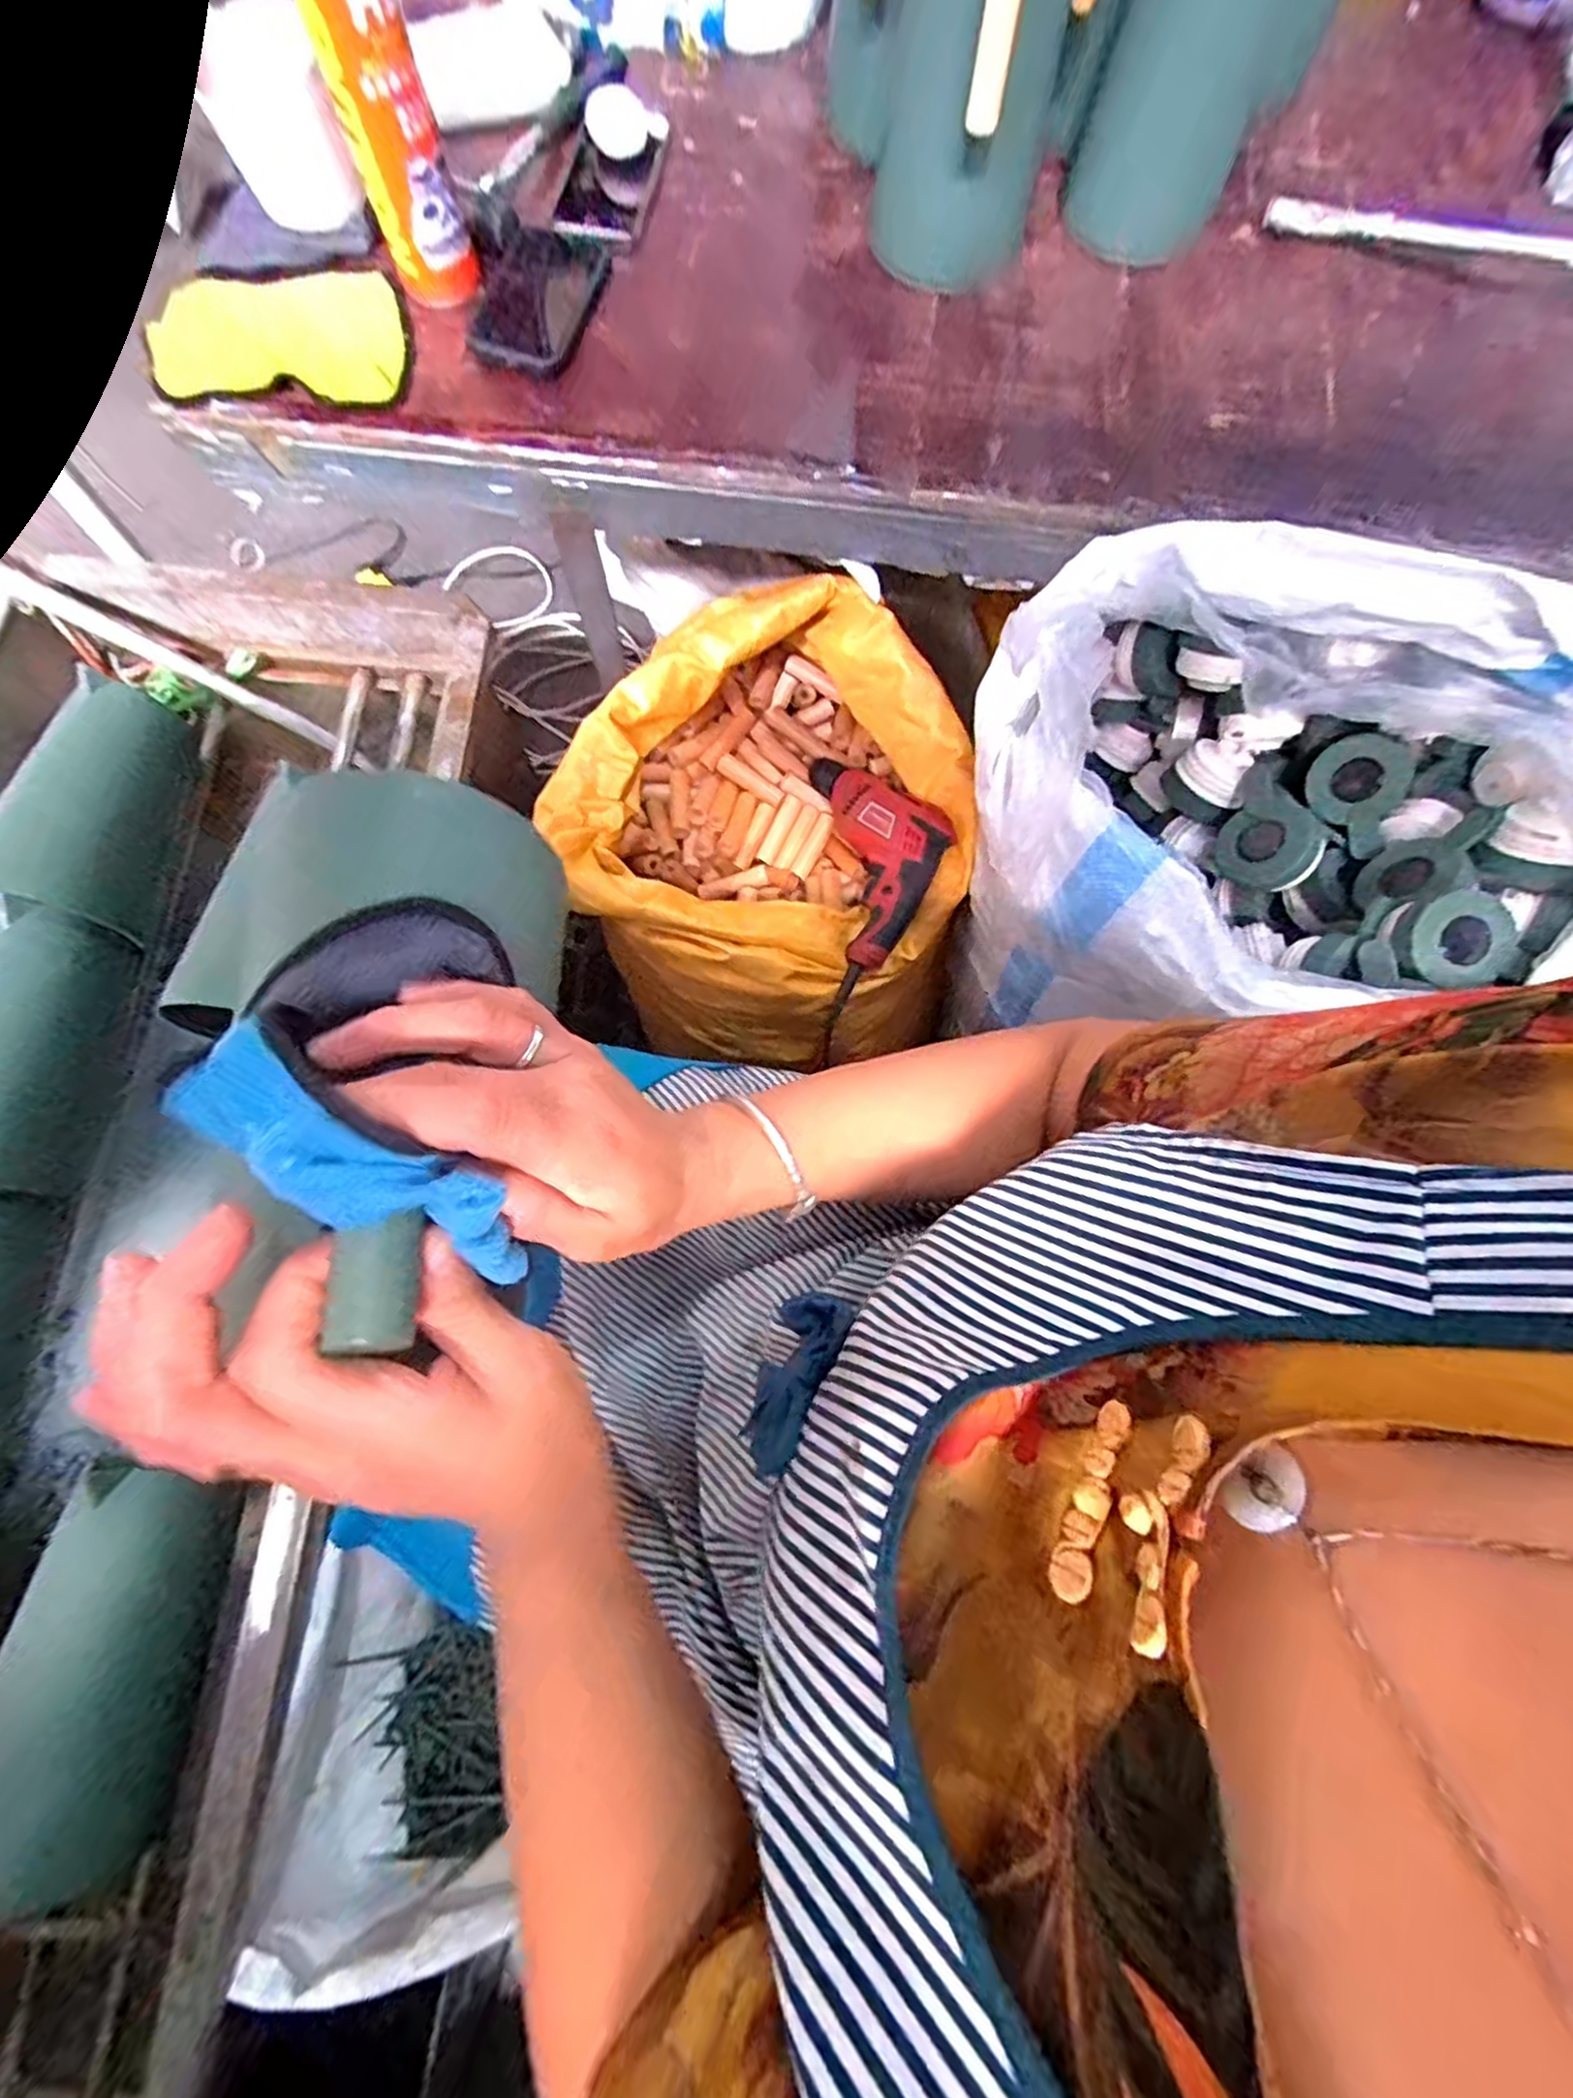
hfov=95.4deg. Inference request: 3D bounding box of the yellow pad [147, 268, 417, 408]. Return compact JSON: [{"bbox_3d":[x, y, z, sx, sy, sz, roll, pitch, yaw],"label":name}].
[{"bbox_3d":[-0.416,-0.586,0.586,0.201,0.014,0.148,-4,77,-2],"label":"yellow pad"}]

